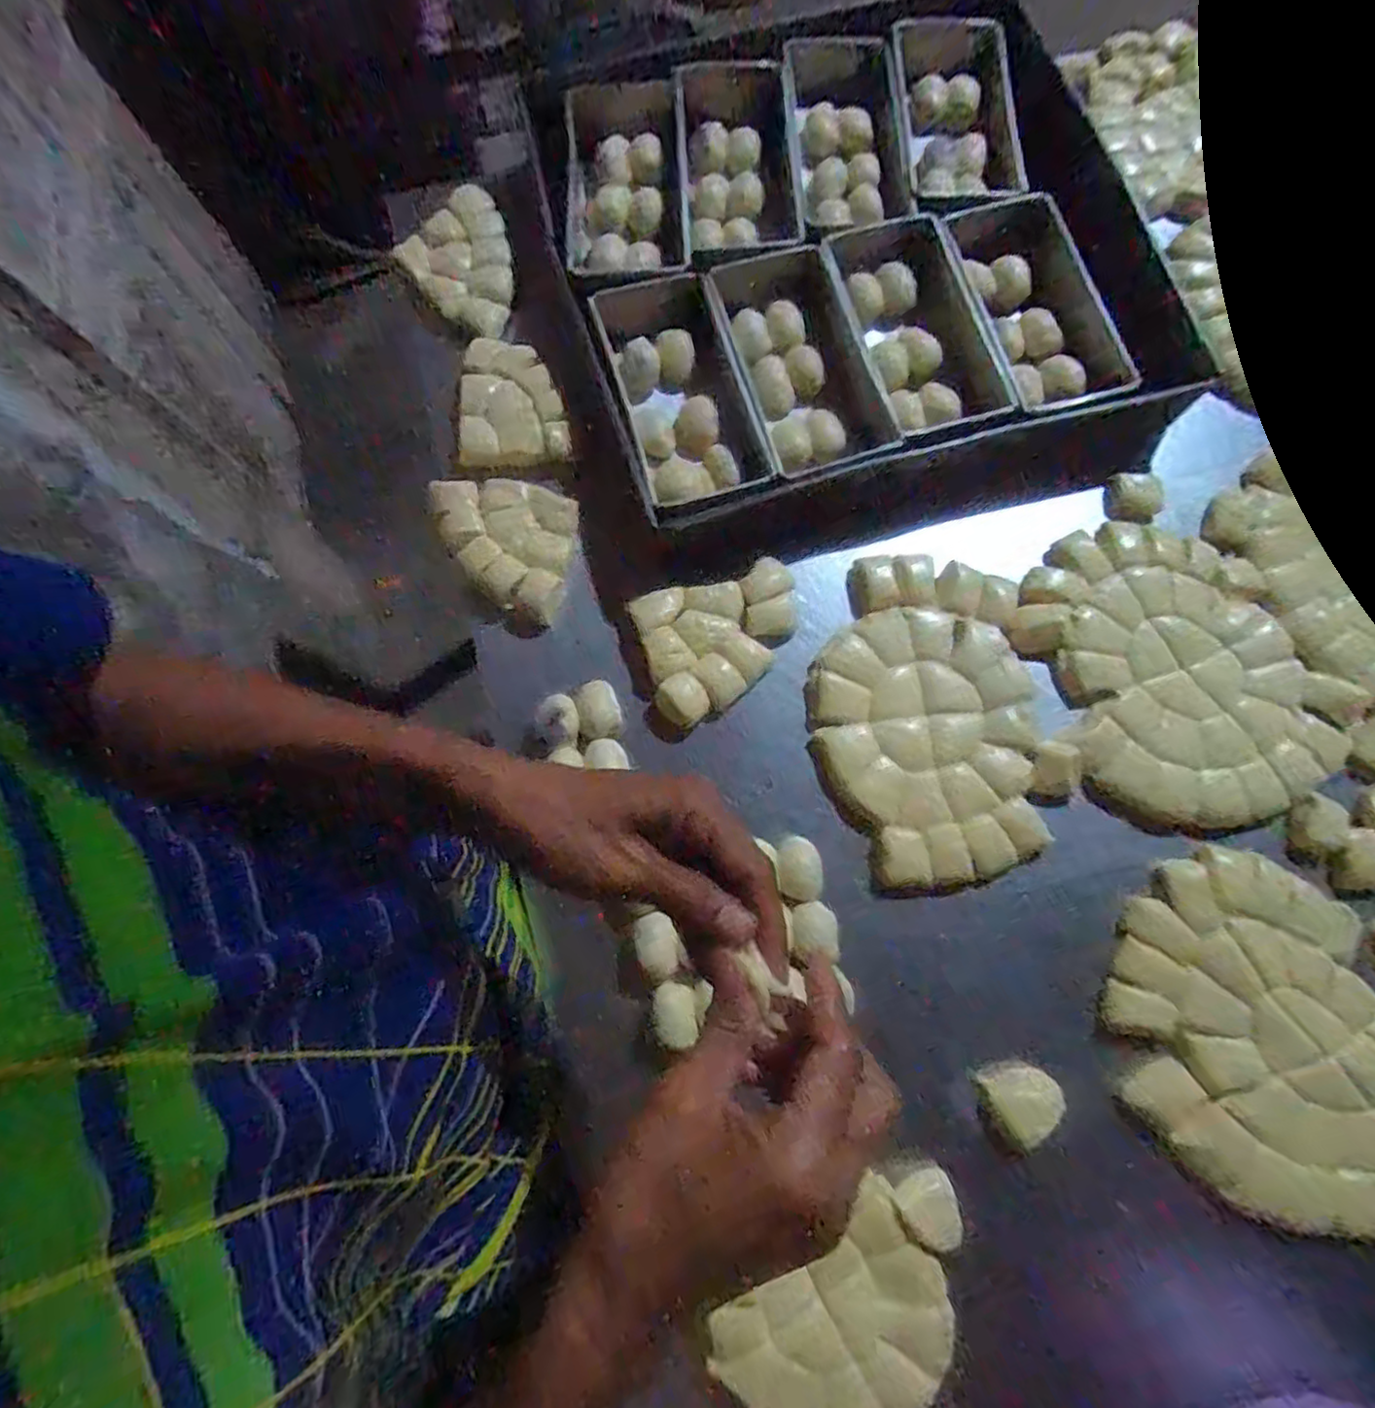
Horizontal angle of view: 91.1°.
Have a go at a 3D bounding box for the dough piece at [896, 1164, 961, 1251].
[{"bbox_3d":[0.157,0.329,0.438,0.038,0.018,0.041,0,78,-1],"label":"dough piece"}]

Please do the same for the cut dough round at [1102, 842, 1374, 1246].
[{"bbox_3d":[0.407,0.238,0.453,0.254,0.016,0.197,43,81,7],"label":"cut dough round"}]

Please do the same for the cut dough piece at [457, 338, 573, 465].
[{"bbox_3d":[-0.146,-0.252,0.561,0.087,0.013,0.112,-6,79,-2],"label":"cut dough piece"}]

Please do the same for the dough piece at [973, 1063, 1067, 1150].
[{"bbox_3d":[0.228,0.265,0.457,0.043,0.022,0.047,-29,80,-7],"label":"dough piece"}]

